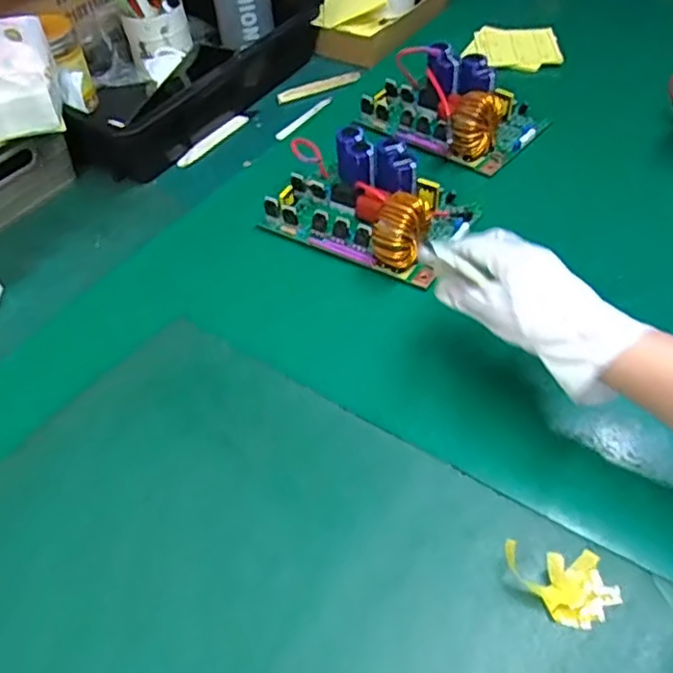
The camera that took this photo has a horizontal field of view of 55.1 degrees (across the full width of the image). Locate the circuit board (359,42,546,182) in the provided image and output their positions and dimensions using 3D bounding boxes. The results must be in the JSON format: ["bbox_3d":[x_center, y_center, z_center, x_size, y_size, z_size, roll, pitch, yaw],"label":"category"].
[{"bbox_3d":[0.132,-0.270,0.736,0.182,0.059,0.127,34,60,29],"label":"circuit board"}]

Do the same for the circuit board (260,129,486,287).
[{"bbox_3d":[0.031,-0.139,0.636,0.193,0.063,0.131,26,57,24],"label":"circuit board"}]

